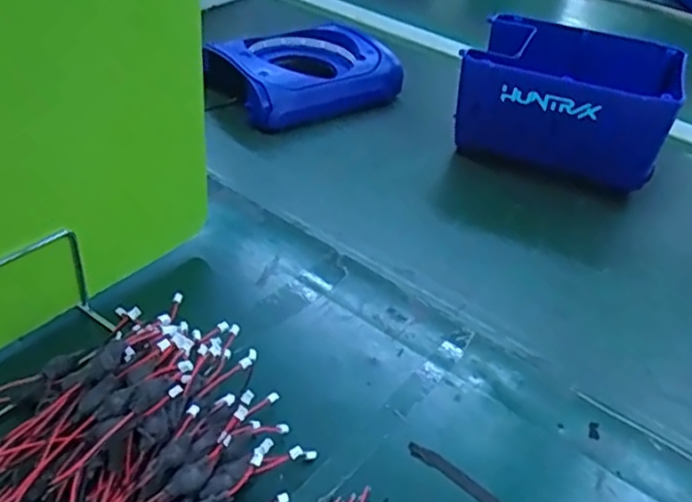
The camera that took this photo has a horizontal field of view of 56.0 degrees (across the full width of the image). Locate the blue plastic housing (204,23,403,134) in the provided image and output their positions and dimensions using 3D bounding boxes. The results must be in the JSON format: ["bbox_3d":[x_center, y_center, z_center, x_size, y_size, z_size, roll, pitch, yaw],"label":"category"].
[{"bbox_3d":[-0.052,-0.224,0.830,0.231,0.076,0.158,-19,44,-29],"label":"blue plastic housing"}]

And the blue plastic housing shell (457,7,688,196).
[{"bbox_3d":[0.236,-0.155,0.720,0.212,0.136,0.149,14,40,10],"label":"blue plastic housing shell"}]

